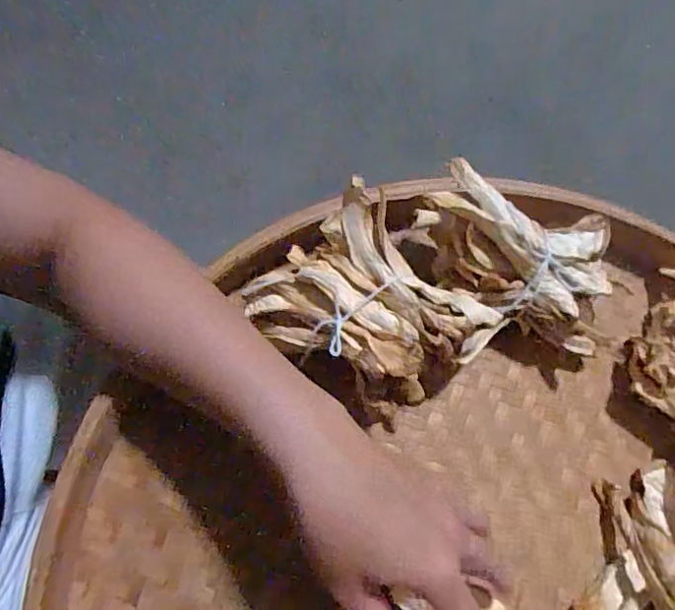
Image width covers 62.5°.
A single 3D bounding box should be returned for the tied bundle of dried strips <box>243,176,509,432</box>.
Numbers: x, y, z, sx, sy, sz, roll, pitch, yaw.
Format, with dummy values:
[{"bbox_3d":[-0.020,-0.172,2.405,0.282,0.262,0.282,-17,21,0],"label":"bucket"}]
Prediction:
[{"bbox_3d":[0.022,0.002,0.367,0.141,0.061,0.105,43,69,9],"label":"tied bundle of dried strips"}]

